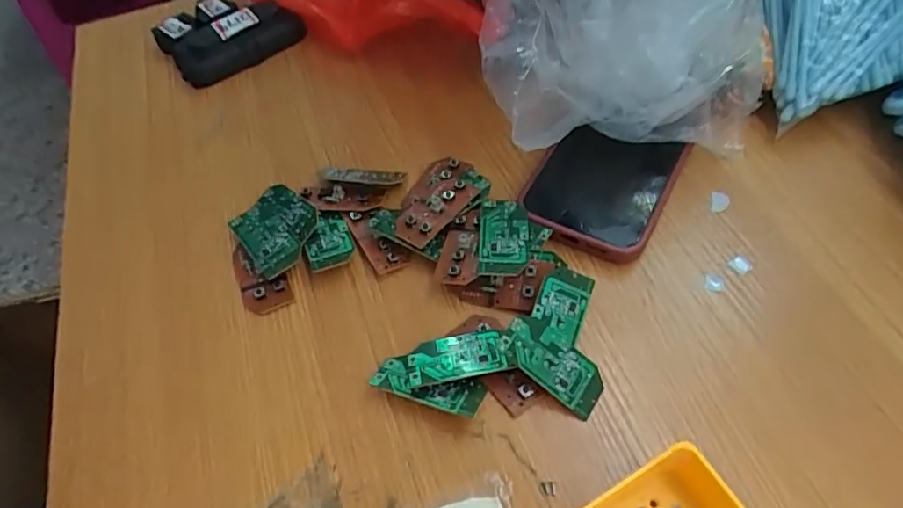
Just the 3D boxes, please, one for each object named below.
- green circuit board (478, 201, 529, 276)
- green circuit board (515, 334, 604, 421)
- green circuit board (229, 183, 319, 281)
[{"bbox_3d":[0.032,-0.011,0.338,0.029,0.008,0.057,1,55,5],"label":"green circuit board"},{"bbox_3d":[0.056,0.060,0.295,0.052,0.004,0.029,39,66,-2],"label":"green circuit board"},{"bbox_3d":[-0.115,-0.017,0.362,0.063,0.006,0.050,37,71,28],"label":"green circuit board"}]

